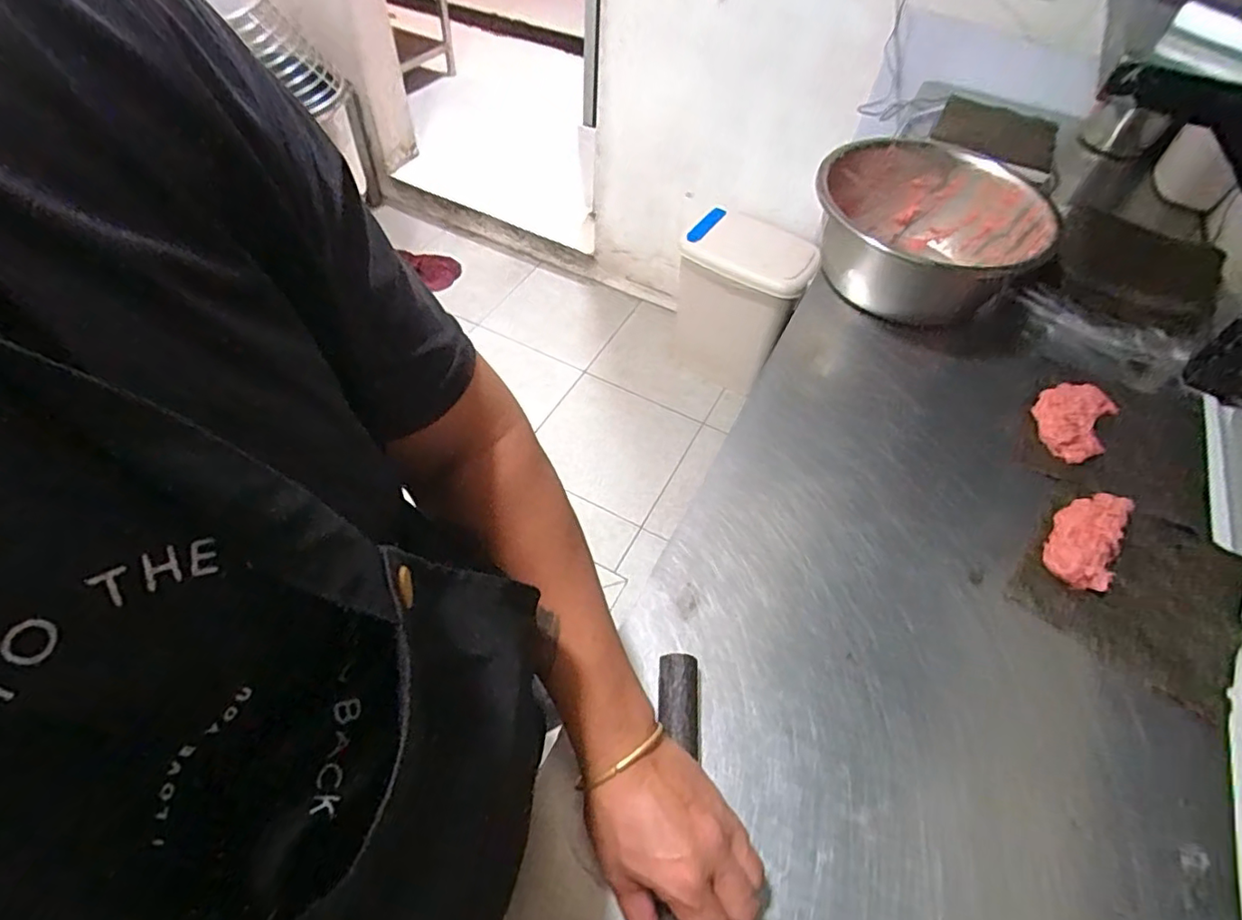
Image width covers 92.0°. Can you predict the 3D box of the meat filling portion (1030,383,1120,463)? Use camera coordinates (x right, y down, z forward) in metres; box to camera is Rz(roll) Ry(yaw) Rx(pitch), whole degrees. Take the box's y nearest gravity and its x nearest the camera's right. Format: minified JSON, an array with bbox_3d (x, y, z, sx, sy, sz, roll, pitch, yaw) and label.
[{"bbox_3d":[0.511,-0.044,0.681,0.078,0.029,0.101,35,59,23],"label":"meat filling portion"}]

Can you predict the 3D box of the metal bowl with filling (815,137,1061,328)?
[{"bbox_3d":[0.404,-0.297,0.815,0.281,0.143,0.270,1,53,-1],"label":"metal bowl with filling"}]

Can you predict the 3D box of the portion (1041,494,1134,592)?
[{"bbox_3d":[0.457,0.072,0.586,0.057,0.027,0.127,31,58,20],"label":"portion"}]

